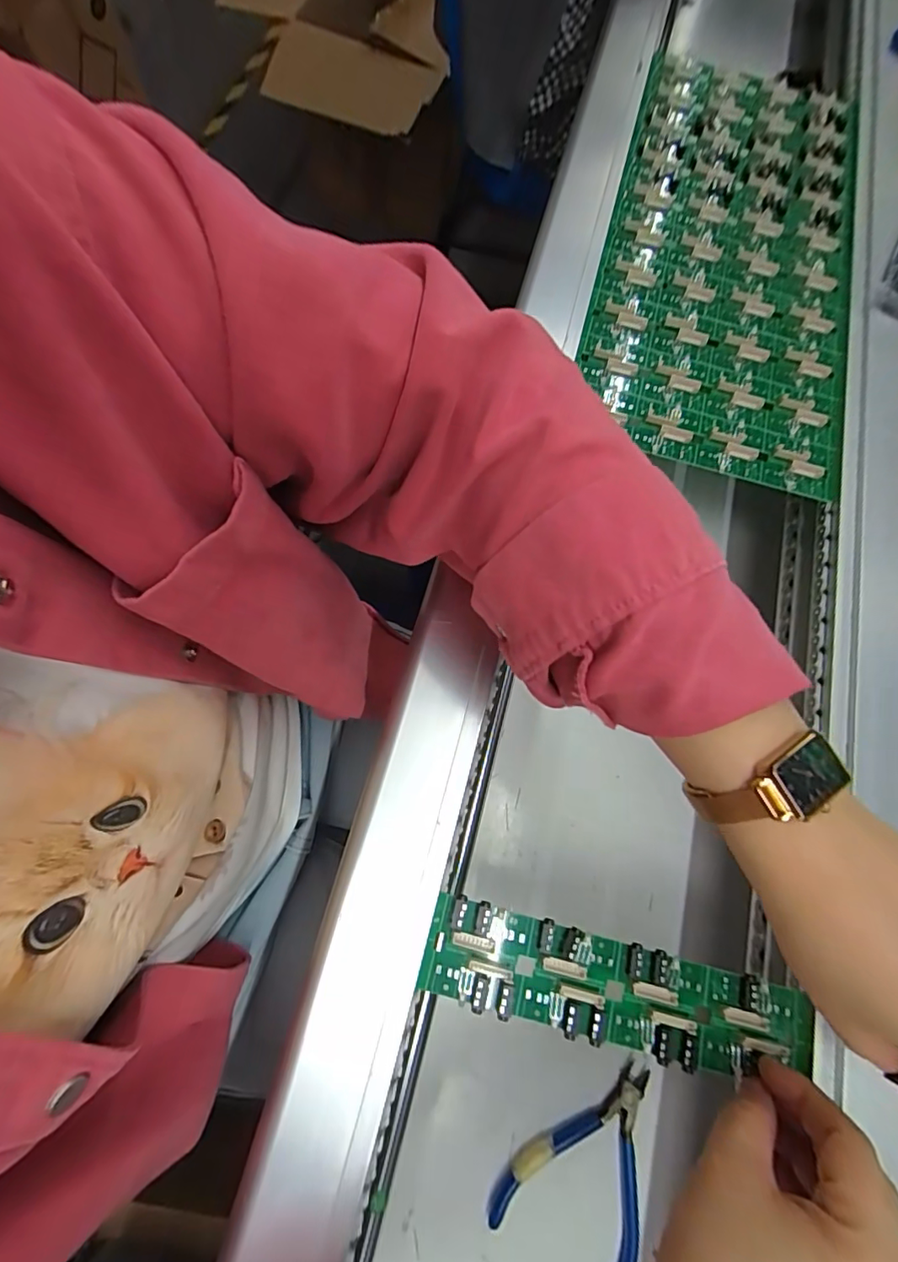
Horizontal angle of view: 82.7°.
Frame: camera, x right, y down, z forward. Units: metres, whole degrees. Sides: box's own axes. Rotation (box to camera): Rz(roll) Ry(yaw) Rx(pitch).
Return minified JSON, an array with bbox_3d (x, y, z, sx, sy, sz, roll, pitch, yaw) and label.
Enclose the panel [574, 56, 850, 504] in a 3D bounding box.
[{"bbox_3d":[0.208,-0.287,0.379,0.174,0.011,0.390,15,73,3],"label":"panel"}]

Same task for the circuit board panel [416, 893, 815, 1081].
[{"bbox_3d":[0.079,0.168,0.237,0.182,0.007,0.043,14,73,0],"label":"circuit board panel"}]

